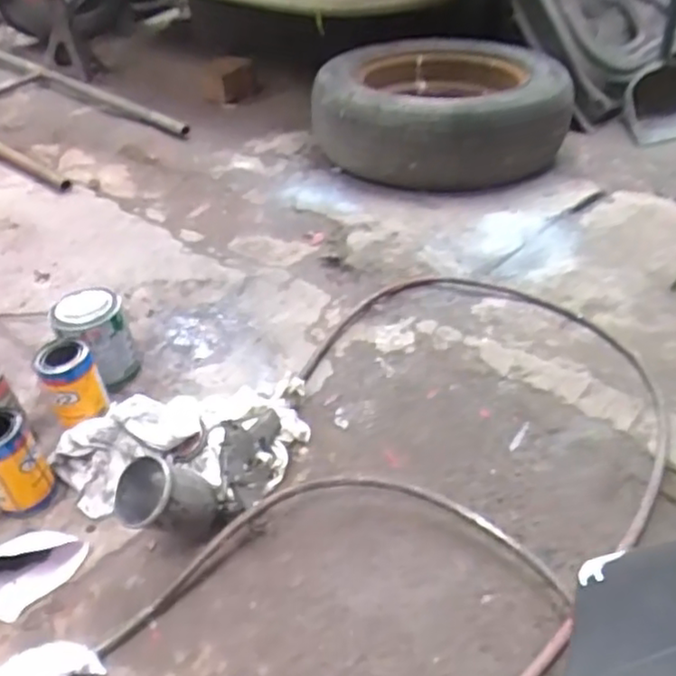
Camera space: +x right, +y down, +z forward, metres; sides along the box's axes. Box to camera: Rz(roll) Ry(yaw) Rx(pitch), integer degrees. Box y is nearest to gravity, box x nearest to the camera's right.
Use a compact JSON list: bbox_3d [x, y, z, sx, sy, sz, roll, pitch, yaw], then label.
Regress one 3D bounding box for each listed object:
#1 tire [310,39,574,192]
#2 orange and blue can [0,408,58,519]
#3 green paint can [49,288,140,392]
[{"bbox_3d":[0.239,-0.557,1.615,0.577,0.187,0.530,-3,41,3],"label":"tire"},{"bbox_3d":[-0.410,0.156,0.857,0.073,0.123,0.068,-3,41,3],"label":"orange and blue can"},{"bbox_3d":[-0.360,0.010,1.033,0.093,0.152,0.092,14,43,22],"label":"green paint can"}]

